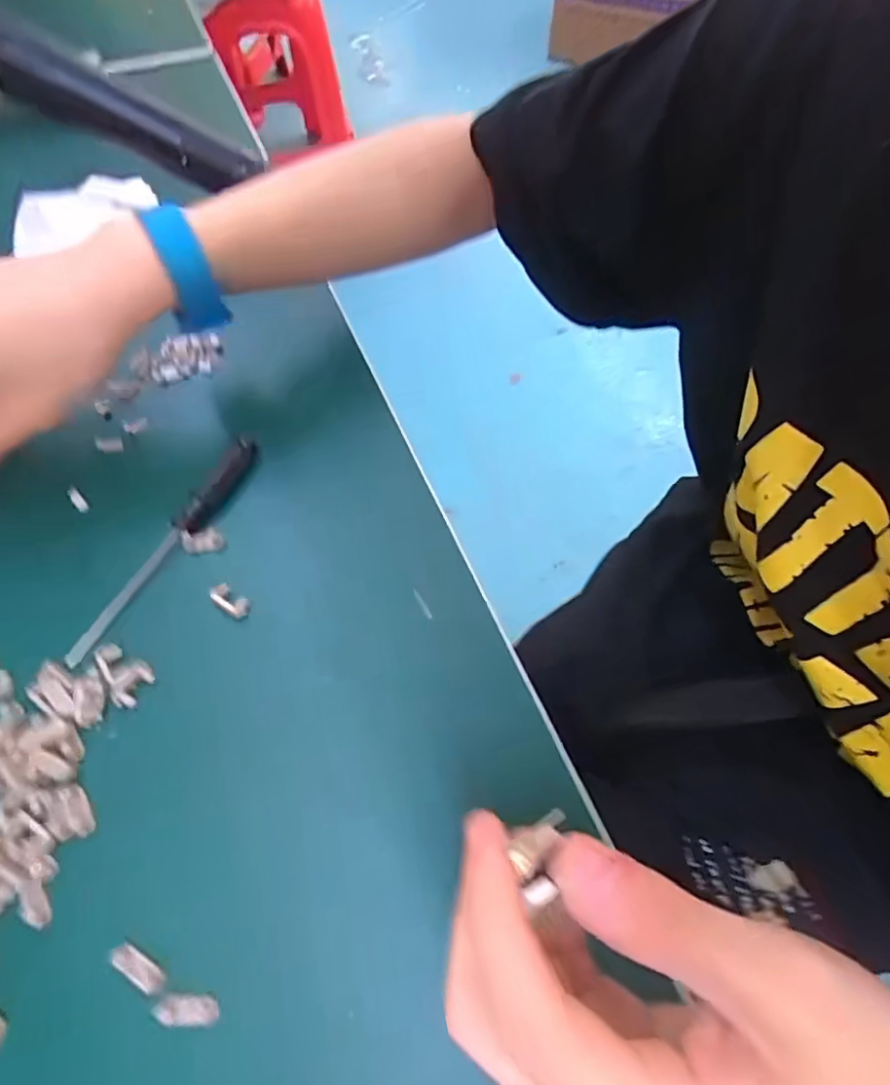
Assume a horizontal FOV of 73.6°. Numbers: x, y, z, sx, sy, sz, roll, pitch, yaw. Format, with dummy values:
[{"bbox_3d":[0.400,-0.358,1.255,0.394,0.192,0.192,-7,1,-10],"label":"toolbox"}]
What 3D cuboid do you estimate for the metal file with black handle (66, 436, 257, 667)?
[{"bbox_3d":[-0.133,-0.001,0.289,0.011,0.014,0.134,24,63,12],"label":"metal file with black handle"}]

